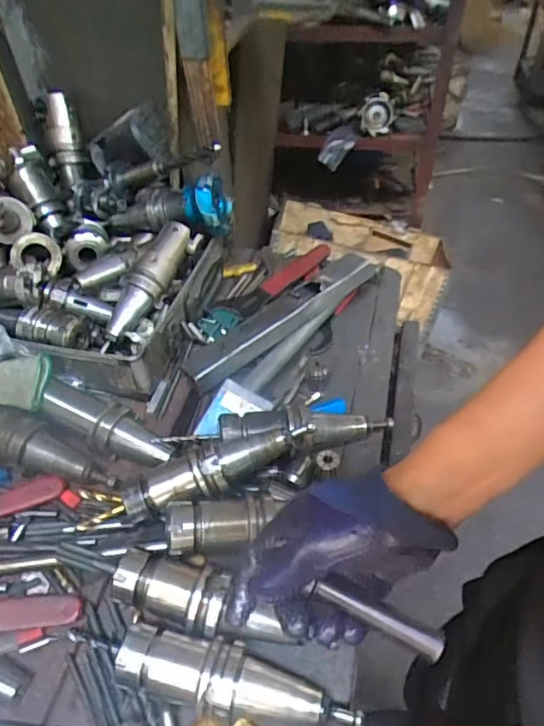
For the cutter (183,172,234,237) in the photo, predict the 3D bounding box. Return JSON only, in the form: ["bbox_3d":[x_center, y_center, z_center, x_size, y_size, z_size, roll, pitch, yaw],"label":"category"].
[{"bbox_3d":[-0.089,-0.223,0.760,0.067,0.082,0.077,-5,46,-3],"label":"cutter"}]

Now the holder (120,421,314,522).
[{"bbox_3d":[-0.053,0.107,0.548,0.195,0.050,0.052,-16,47,-14],"label":"holder"}]

